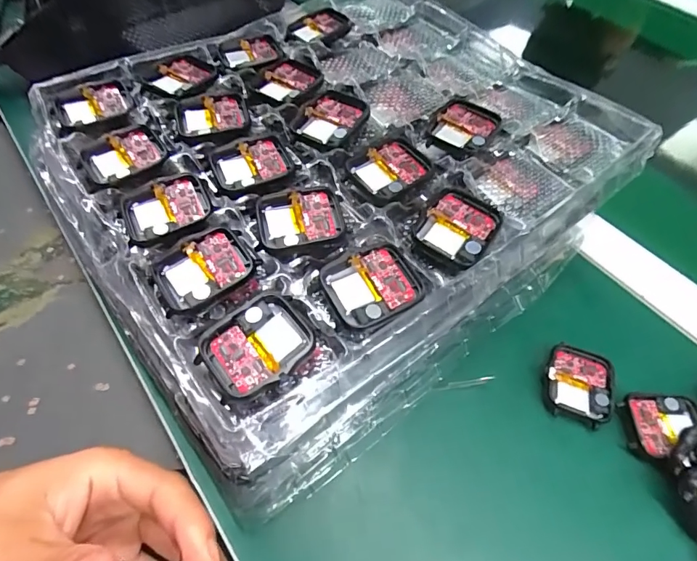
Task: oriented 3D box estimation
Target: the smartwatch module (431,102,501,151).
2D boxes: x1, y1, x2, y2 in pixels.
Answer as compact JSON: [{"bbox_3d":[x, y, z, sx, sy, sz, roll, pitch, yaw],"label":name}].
[{"bbox_3d":[0.070,-0.094,0.257,0.034,0.006,0.043,28,59,16],"label":"smartwatch module"}]

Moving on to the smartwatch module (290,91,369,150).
[{"bbox_3d":[-0.011,-0.096,0.256,0.036,0.009,0.044,30,60,18],"label":"smartwatch module"}]

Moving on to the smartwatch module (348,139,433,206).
[{"bbox_3d":[0.022,-0.061,0.236,0.043,0.005,0.036,-38,65,-24],"label":"smartwatch module"}]

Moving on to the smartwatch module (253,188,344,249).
[{"bbox_3d":[-0.025,-0.032,0.219,0.043,0.006,0.037,-6,56,-6],"label":"smartwatch module"}]

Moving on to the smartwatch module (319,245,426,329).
[{"bbox_3d":[0.012,0.003,0.199,0.043,0.008,0.036,-21,59,-15],"label":"smartwatch module"}]

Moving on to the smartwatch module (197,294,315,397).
[{"bbox_3d":[-0.039,0.028,0.182,0.044,0.007,0.036,-32,63,-21],"label":"smartwatch module"}]

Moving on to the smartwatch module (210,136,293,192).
[{"bbox_3d":[-0.054,-0.066,0.241,0.042,0.007,0.034,-26,60,-18],"label":"smartwatch module"}]

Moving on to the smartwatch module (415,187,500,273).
[{"bbox_3d":[0.056,-0.026,0.218,0.035,0.008,0.044,31,60,18],"label":"smartwatch module"}]

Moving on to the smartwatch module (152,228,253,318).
[{"bbox_3d":[-0.070,-0.005,0.204,0.043,0.010,0.034,-27,61,-18],"label":"smartwatch module"}]

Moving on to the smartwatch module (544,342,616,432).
[{"bbox_3d":[0.138,0.064,0.258,0.039,0.013,0.044,16,57,9],"label":"smartwatch module"}]

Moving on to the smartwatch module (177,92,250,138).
[{"bbox_3d":[-0.083,-0.100,0.260,0.042,0.009,0.036,-16,58,-12],"label":"smartwatch module"}]

